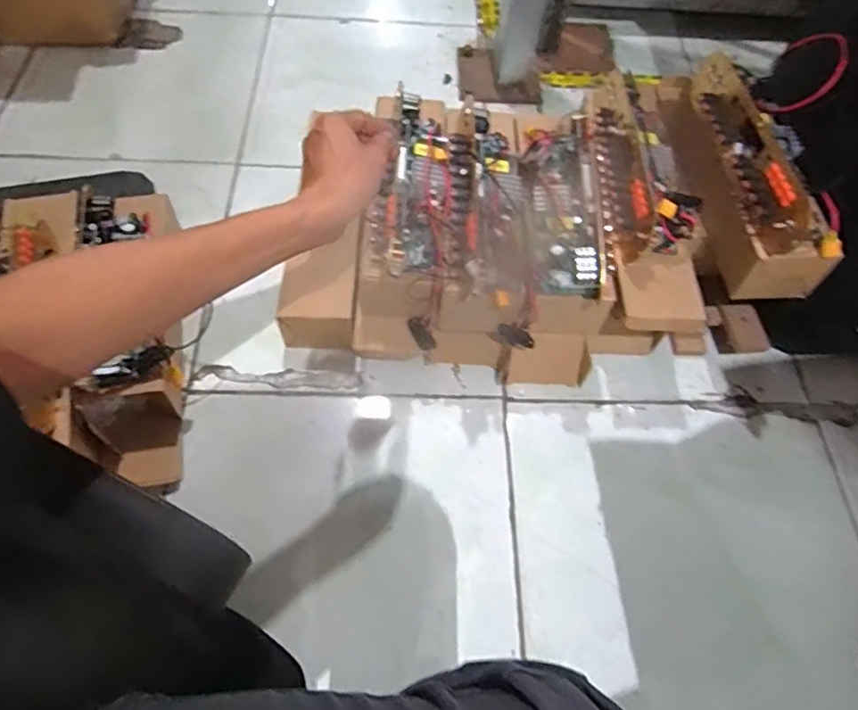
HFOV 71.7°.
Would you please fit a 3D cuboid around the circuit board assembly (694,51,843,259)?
[{"bbox_3d":[0.376,-0.234,0.677,0.081,0.050,0.284,-8,61,-8],"label":"circuit board assembly"}]

